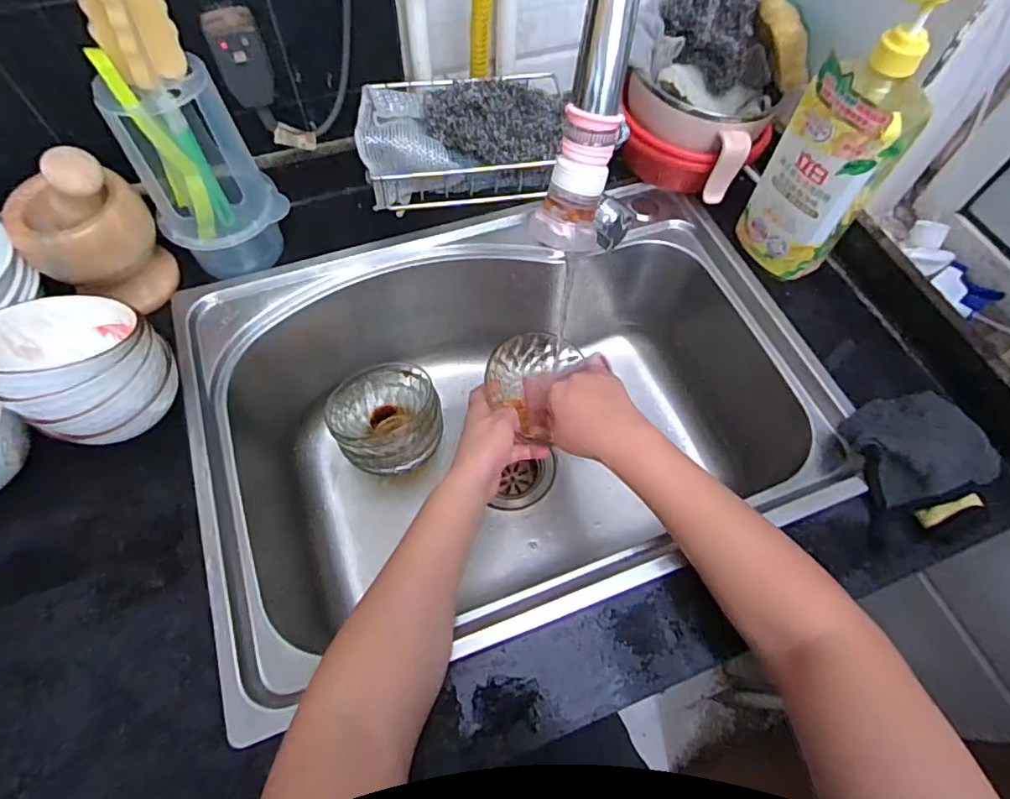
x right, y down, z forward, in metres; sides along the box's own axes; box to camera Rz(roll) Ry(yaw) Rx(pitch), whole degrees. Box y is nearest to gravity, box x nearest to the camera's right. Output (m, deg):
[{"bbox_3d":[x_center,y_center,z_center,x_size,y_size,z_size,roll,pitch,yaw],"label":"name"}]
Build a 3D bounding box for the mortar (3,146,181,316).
[{"bbox_3d":[-0.375,-0.152,0.499,0.105,0.152,0.093,-40,70,-20],"label":"mortar"}]

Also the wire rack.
[{"bbox_3d":[-0.039,-0.218,0.471,0.159,0.058,0.090,-9,63,-7],"label":"wire rack"}]

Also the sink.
[{"bbox_3d":[0.002,0.017,0.625,0.572,0.219,0.430,-18,64,-11],"label":"sink"}]

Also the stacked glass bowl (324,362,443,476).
[{"bbox_3d":[-0.135,0.016,0.626,0.114,0.082,0.114,1,62,-2],"label":"stacked glass bowl"}]

